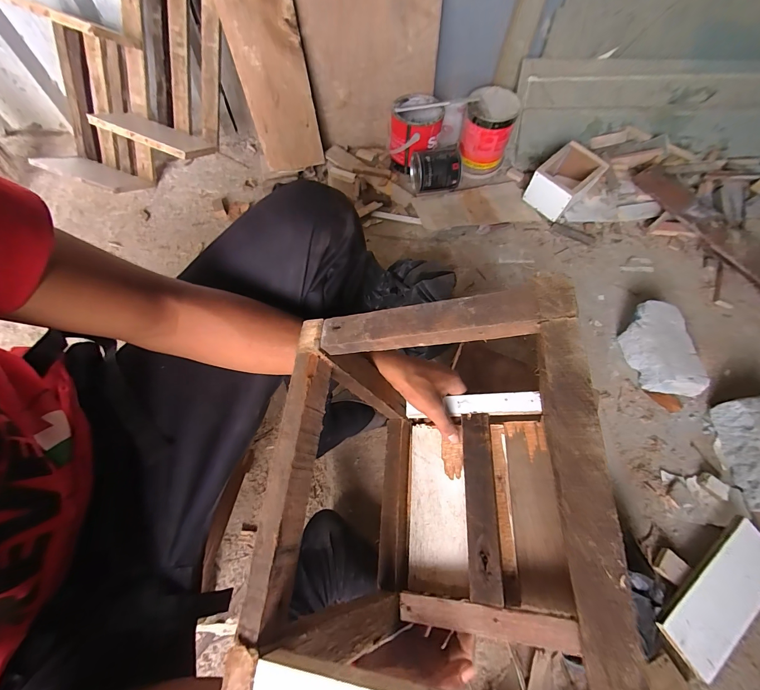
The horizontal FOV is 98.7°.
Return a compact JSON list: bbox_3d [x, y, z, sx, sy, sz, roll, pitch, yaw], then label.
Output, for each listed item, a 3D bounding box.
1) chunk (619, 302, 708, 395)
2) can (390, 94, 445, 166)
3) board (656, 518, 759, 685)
[{"bbox_3d":[0.639,0.007,0.748,0.123,0.062,0.205,3,64,0],"label":"chunk"},{"bbox_3d":[0.105,-0.632,0.982,0.144,0.139,0.149,7,64,2],"label":"can"},{"bbox_3d":[0.588,0.427,0.555,0.259,0.012,0.112,-35,78,-14],"label":"board"}]

